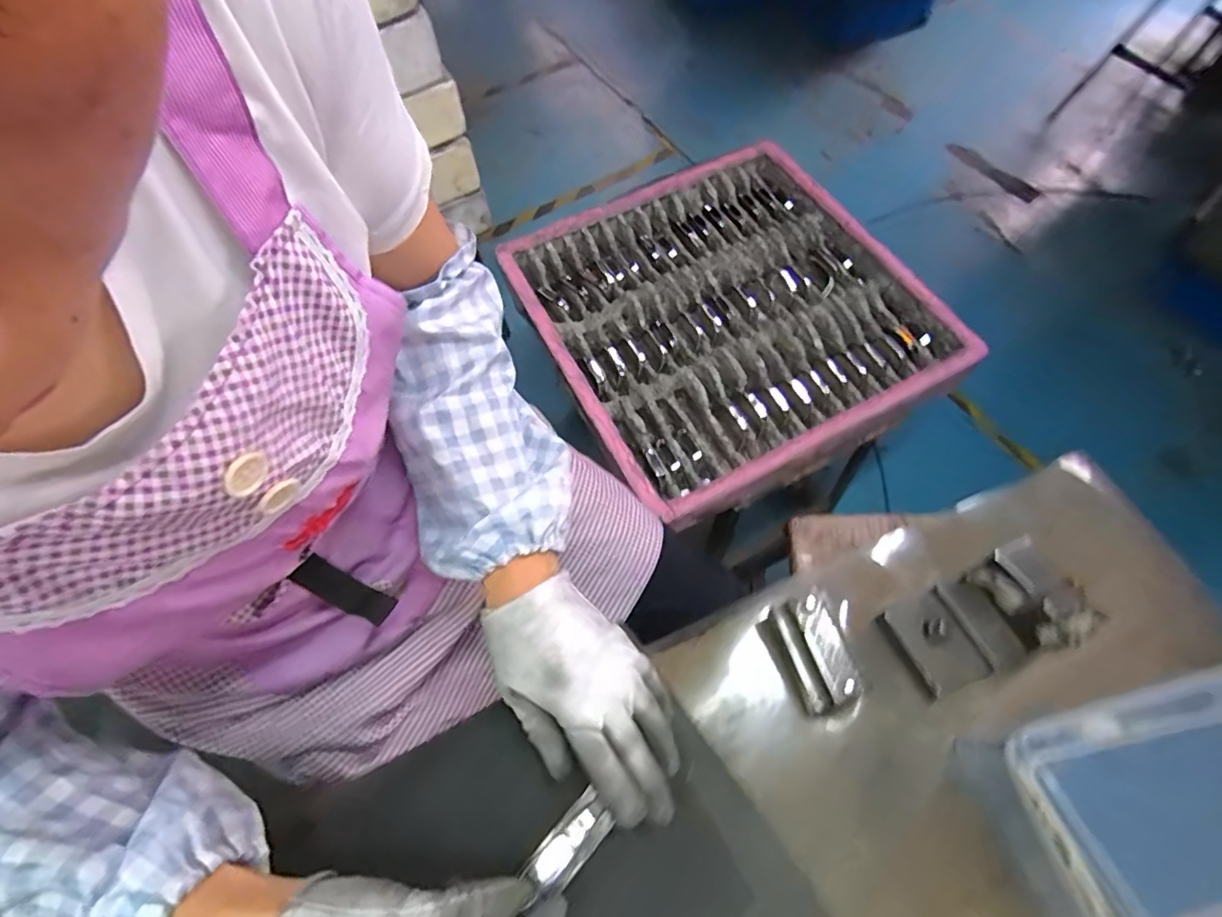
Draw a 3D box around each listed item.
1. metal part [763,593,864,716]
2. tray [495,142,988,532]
[{"bbox_3d":[0.133,0.132,0.375,0.036,0.058,0.066,-19,64,-7],"label":"metal part"},{"bbox_3d":[0.174,-0.233,0.863,0.548,0.055,0.547,-26,67,-9],"label":"tray"}]

